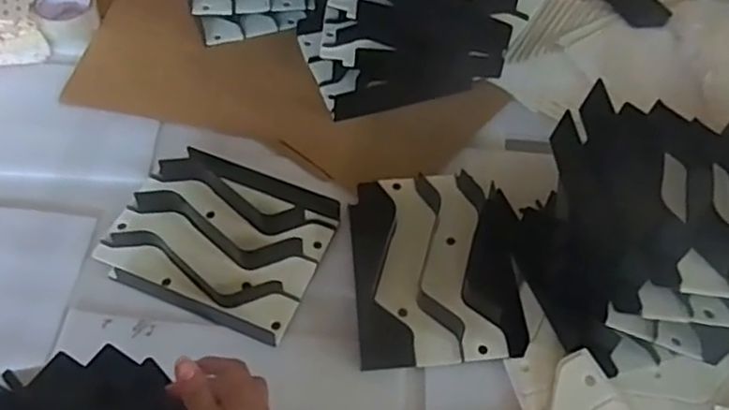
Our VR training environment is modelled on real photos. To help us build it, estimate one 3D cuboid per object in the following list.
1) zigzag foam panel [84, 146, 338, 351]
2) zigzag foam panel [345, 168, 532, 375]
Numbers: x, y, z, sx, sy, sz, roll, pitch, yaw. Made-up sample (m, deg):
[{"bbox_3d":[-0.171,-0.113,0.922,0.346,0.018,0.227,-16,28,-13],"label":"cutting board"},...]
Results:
[{"bbox_3d":[-0.178,0.036,0.792,0.247,0.025,0.188,20,59,9],"label":"zigzag foam panel"},{"bbox_3d":[0.086,0.066,0.781,0.192,0.024,0.240,-2,58,-5],"label":"zigzag foam panel"}]

